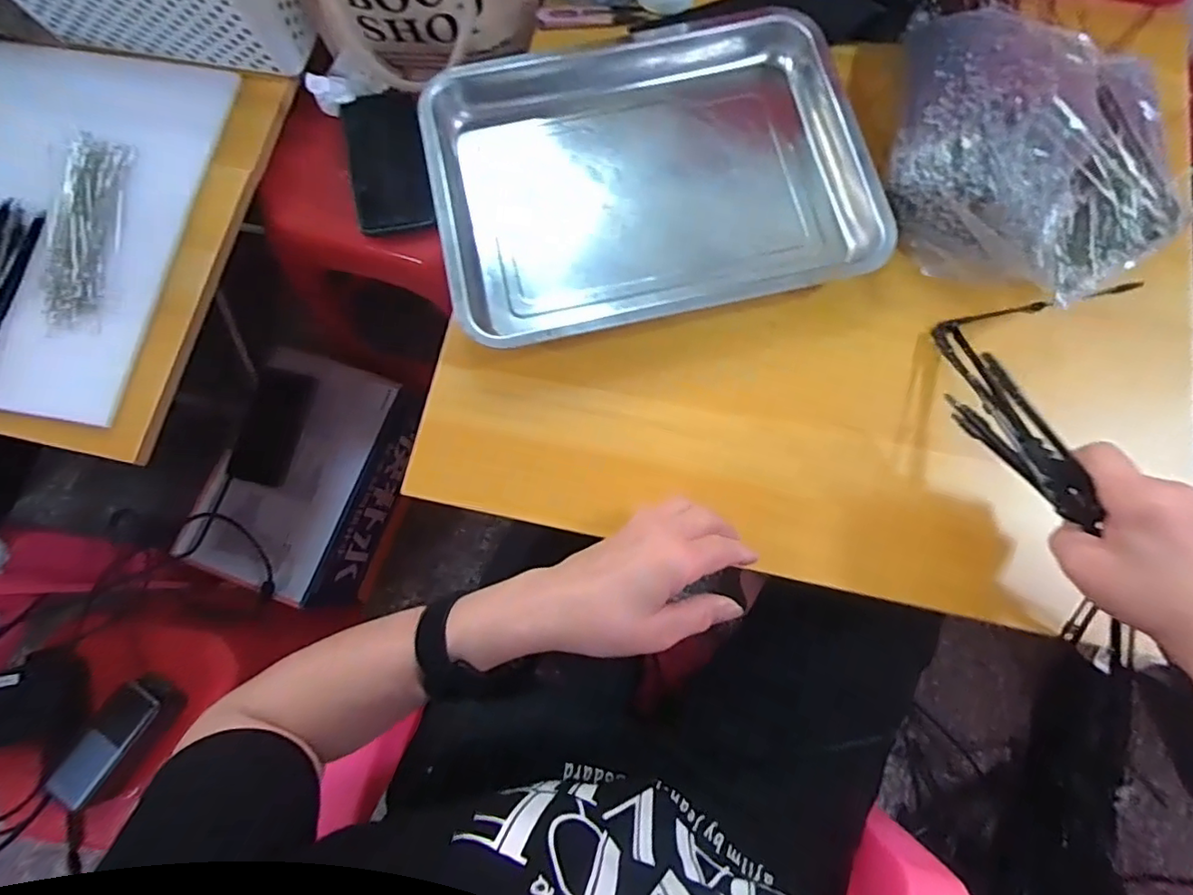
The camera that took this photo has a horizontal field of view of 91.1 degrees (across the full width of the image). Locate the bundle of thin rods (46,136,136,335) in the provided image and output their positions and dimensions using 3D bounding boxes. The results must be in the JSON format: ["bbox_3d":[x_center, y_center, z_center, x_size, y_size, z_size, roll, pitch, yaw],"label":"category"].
[{"bbox_3d":[-0.470,-0.203,0.545,0.062,0.023,0.201,-2,77,0],"label":"bundle of thin rods"}]

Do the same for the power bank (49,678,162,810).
[{"bbox_3d":[-0.517,0.315,0.618,0.046,0.025,0.134,35,80,8],"label":"power bank"}]

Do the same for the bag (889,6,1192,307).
[{"bbox_3d":[0.344,-0.231,0.455,0.223,0.075,0.227,20,78,5],"label":"bag"}]

